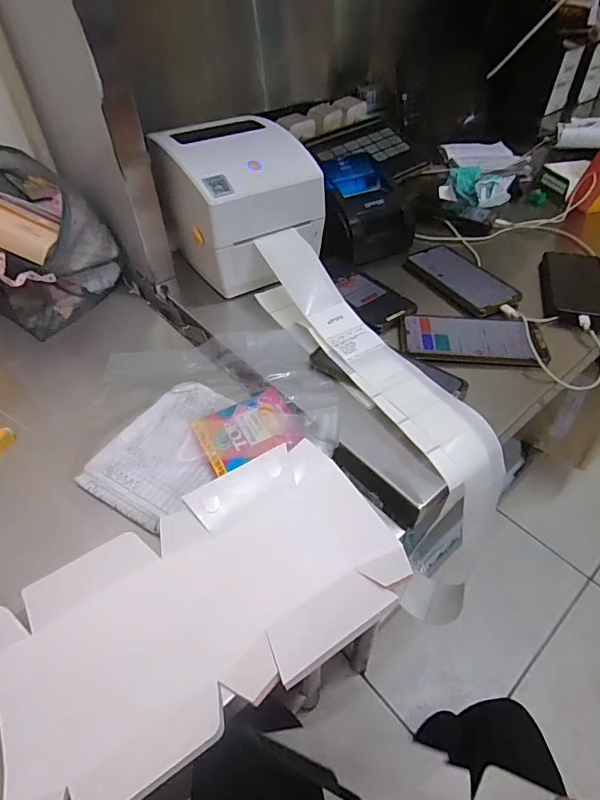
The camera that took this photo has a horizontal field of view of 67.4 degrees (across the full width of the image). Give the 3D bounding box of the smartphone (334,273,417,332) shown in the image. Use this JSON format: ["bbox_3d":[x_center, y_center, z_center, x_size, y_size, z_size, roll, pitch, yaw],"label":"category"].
[{"bbox_3d":[0.101,-0.142,0.625,0.076,0.007,0.127,-21,49,-17],"label":"smartphone"}]

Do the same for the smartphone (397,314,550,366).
[{"bbox_3d":[0.211,-0.080,0.553,0.171,0.005,0.094,2,47,4],"label":"smartphone"}]

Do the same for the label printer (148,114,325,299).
[{"bbox_3d":[-0.079,-0.273,0.634,0.176,0.157,0.200,-25,51,-20],"label":"label printer"}]

